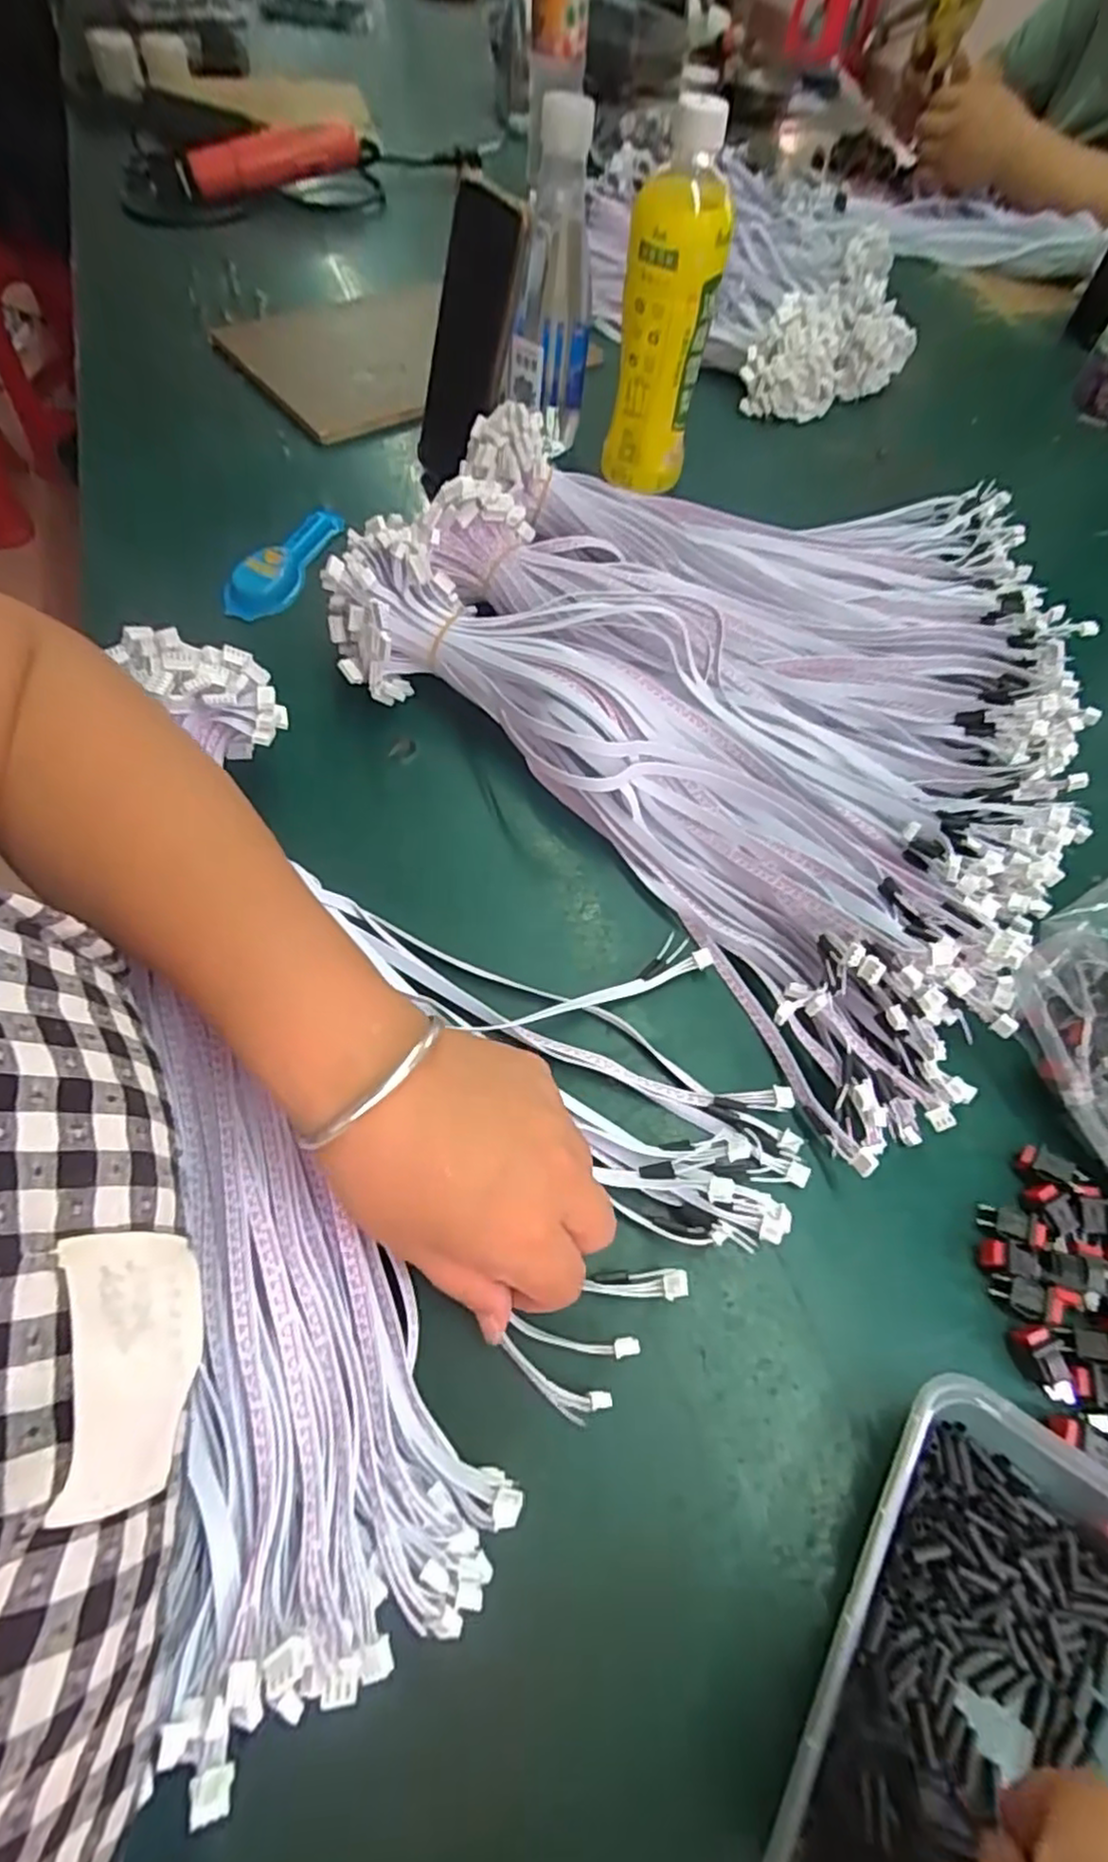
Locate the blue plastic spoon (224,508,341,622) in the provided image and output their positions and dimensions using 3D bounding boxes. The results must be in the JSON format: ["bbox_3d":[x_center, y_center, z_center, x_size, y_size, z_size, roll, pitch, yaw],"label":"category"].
[{"bbox_3d":[-0.189,-0.262,0.495,0.036,0.028,0.105,17,60,6],"label":"blue plastic spoon"}]

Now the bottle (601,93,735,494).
[{"bbox_3d":[0.078,-0.434,0.499,0.063,0.200,0.063,2,62,-1],"label":"bottle"}]

